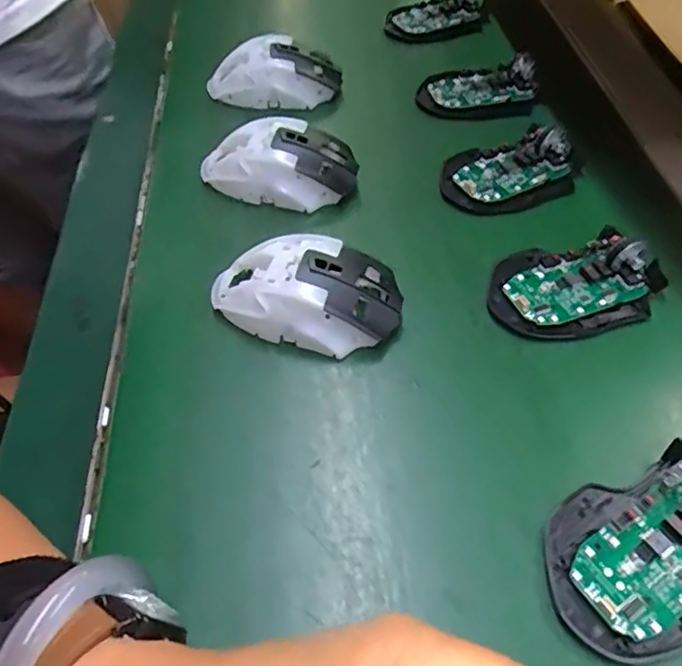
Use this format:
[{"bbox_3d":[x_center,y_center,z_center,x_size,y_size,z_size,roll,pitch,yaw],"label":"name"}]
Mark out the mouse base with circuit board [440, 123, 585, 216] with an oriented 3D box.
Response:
[{"bbox_3d":[0.128,-0.124,0.429,0.105,0.020,0.066,-19,54,-12],"label":"mouse base with circuit board"}]

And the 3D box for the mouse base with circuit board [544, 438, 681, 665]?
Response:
[{"bbox_3d":[0.145,0.093,0.260,0.109,0.024,0.071,-24,56,-16],"label":"mouse base with circuit board"}]

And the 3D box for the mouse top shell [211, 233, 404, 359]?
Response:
[{"bbox_3d":[-0.021,-0.023,0.346,0.114,0.037,0.062,4,52,1],"label":"mouse top shell"}]

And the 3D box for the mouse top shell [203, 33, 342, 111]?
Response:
[{"bbox_3d":[-0.054,-0.211,0.482,0.107,0.040,0.065,-19,55,-15],"label":"mouse top shell"}]

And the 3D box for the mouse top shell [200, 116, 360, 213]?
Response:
[{"bbox_3d":[-0.044,-0.120,0.415,0.112,0.035,0.065,-5,53,-5],"label":"mouse top shell"}]

